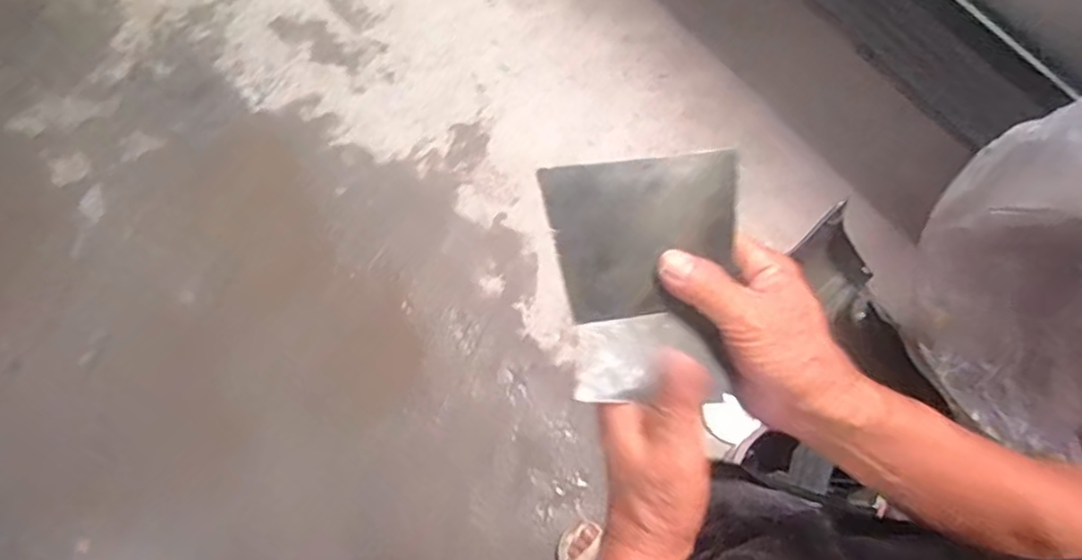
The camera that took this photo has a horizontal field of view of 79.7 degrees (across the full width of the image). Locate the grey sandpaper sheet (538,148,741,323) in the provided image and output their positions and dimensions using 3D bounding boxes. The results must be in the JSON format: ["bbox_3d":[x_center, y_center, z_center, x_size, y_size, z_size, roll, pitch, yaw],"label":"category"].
[{"bbox_3d":[0.062,-0.025,0.369,0.114,0.004,0.087,-8,98,-14],"label":"grey sandpaper sheet"}]

